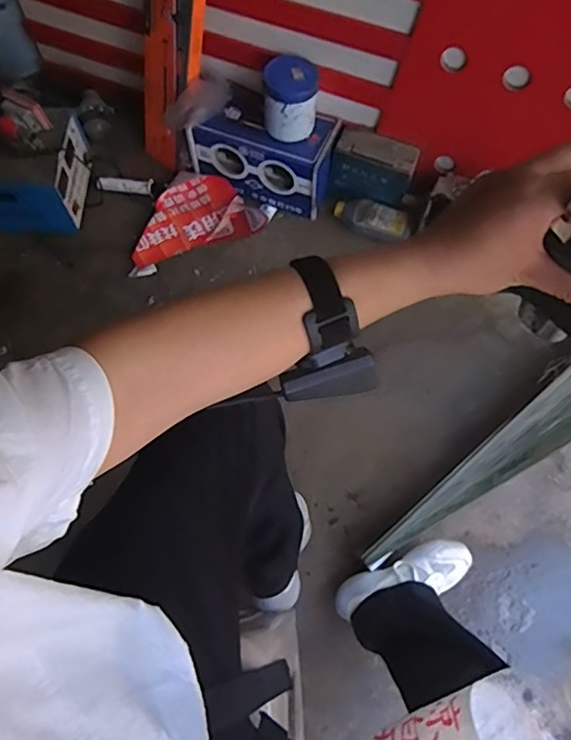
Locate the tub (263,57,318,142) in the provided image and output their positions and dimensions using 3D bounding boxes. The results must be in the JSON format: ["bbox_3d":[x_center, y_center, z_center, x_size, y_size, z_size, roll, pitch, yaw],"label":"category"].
[{"bbox_3d":[0.010,-0.590,1.234,0.109,0.134,0.113,0,68,1],"label":"tub"}]

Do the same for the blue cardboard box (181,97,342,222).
[{"bbox_3d":[-0.049,-0.513,1.361,0.322,0.156,0.156,19,69,8],"label":"blue cardboard box"}]

